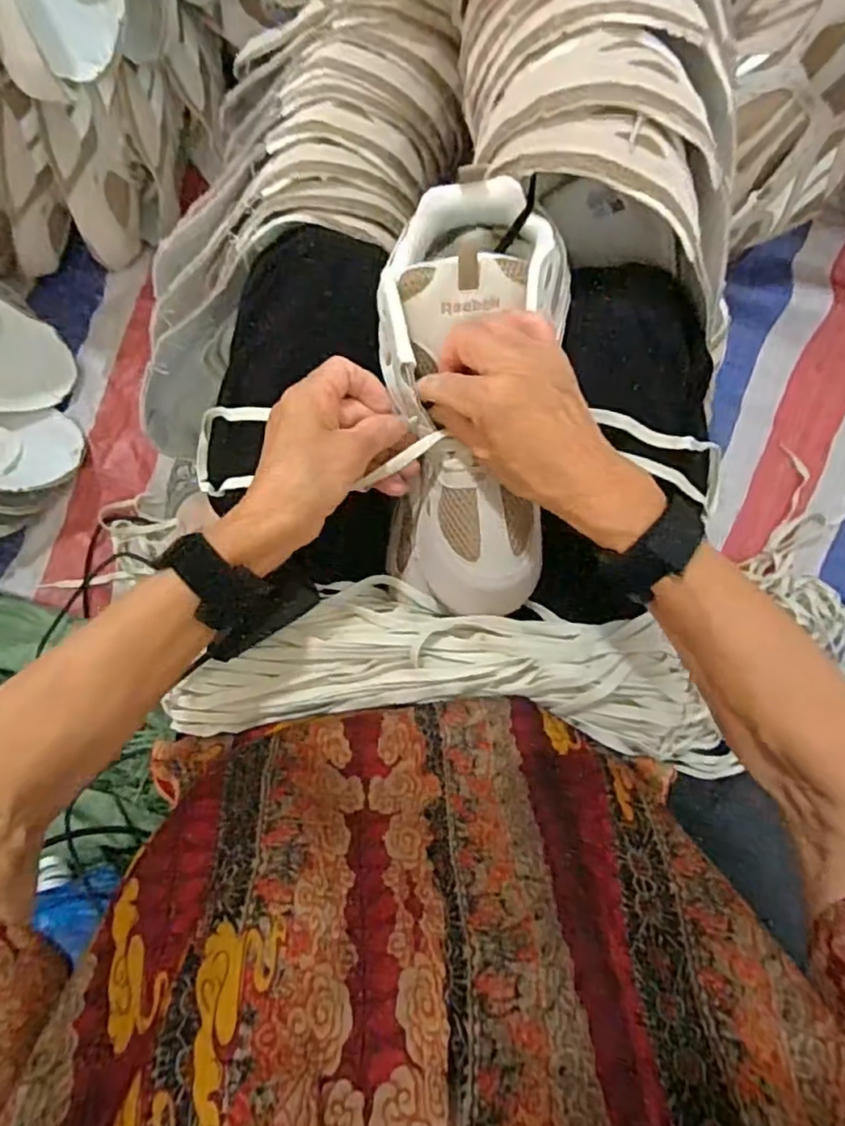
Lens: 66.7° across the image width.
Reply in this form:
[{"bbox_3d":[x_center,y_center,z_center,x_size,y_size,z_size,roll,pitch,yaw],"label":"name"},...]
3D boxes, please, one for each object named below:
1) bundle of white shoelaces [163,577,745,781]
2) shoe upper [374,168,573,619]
[{"bbox_3d":[0.014,0.072,0.419,0.344,0.058,0.106,5,95,-1],"label":"bundle of white shoelaces"},{"bbox_3d":[0.033,-0.099,0.406,0.111,0.077,0.257,1,97,0],"label":"shoe upper"}]

